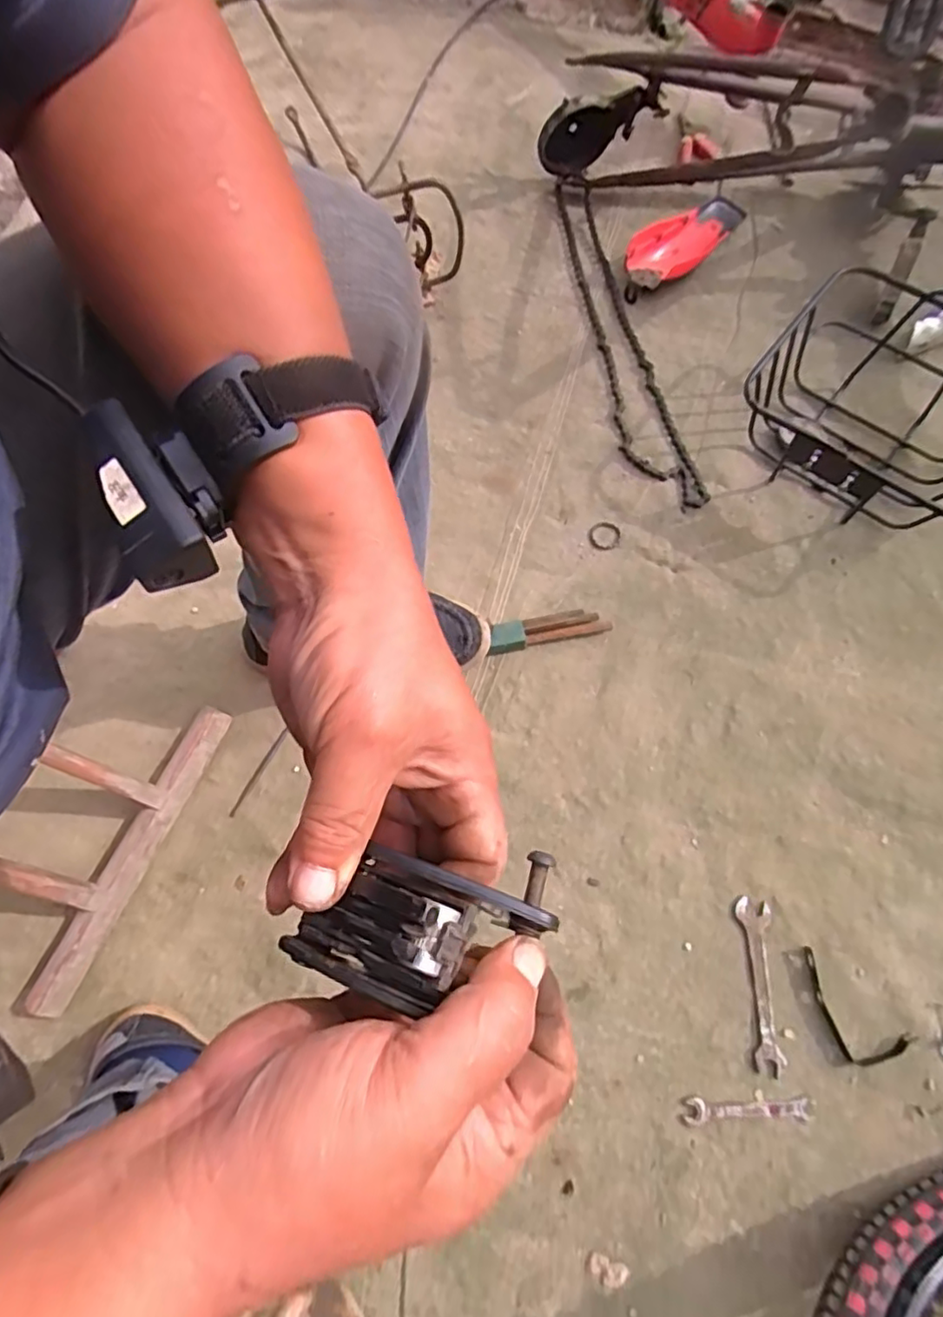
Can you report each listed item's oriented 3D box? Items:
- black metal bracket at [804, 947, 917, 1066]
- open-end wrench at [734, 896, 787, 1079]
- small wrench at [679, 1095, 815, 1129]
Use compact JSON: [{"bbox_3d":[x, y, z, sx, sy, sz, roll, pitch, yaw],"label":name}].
[{"bbox_3d":[0.349,0.335,0.595,0.111,0.011,0.056,40,78,13],"label":"black metal bracket"},{"bbox_3d":[0.276,0.311,0.608,0.032,0.004,0.150,1,72,2],"label":"open-end wrench"},{"bbox_3d":[0.251,0.412,0.577,0.114,0.007,0.025,-4,72,1],"label":"small wrench"}]

